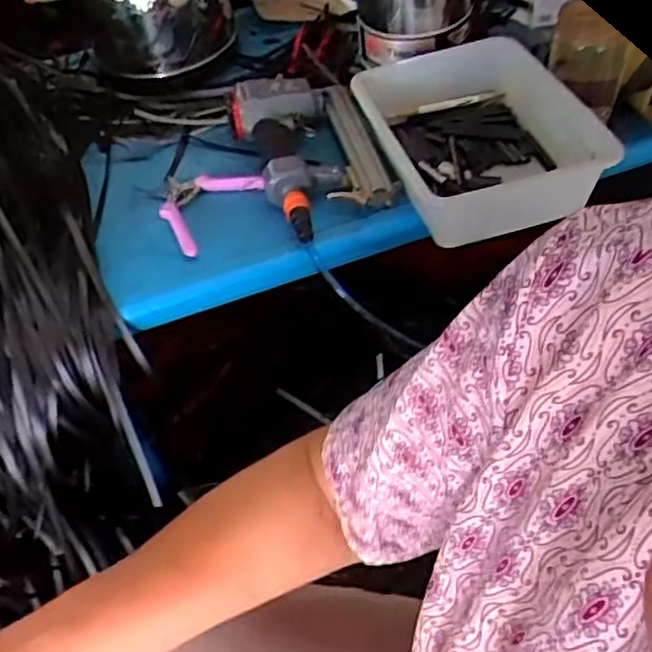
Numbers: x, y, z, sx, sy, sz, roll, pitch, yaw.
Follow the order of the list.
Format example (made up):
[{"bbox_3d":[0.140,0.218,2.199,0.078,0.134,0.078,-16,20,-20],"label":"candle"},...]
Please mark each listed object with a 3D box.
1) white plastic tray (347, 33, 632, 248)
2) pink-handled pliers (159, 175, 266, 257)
[{"bbox_3d":[0.171,-0.214,0.742,0.215,0.083,0.268,-15,51,-6],"label":"white plastic tray"},{"bbox_3d":[-0.156,-0.139,0.770,0.118,0.025,0.135,22,56,22],"label":"pink-handled pliers"}]

